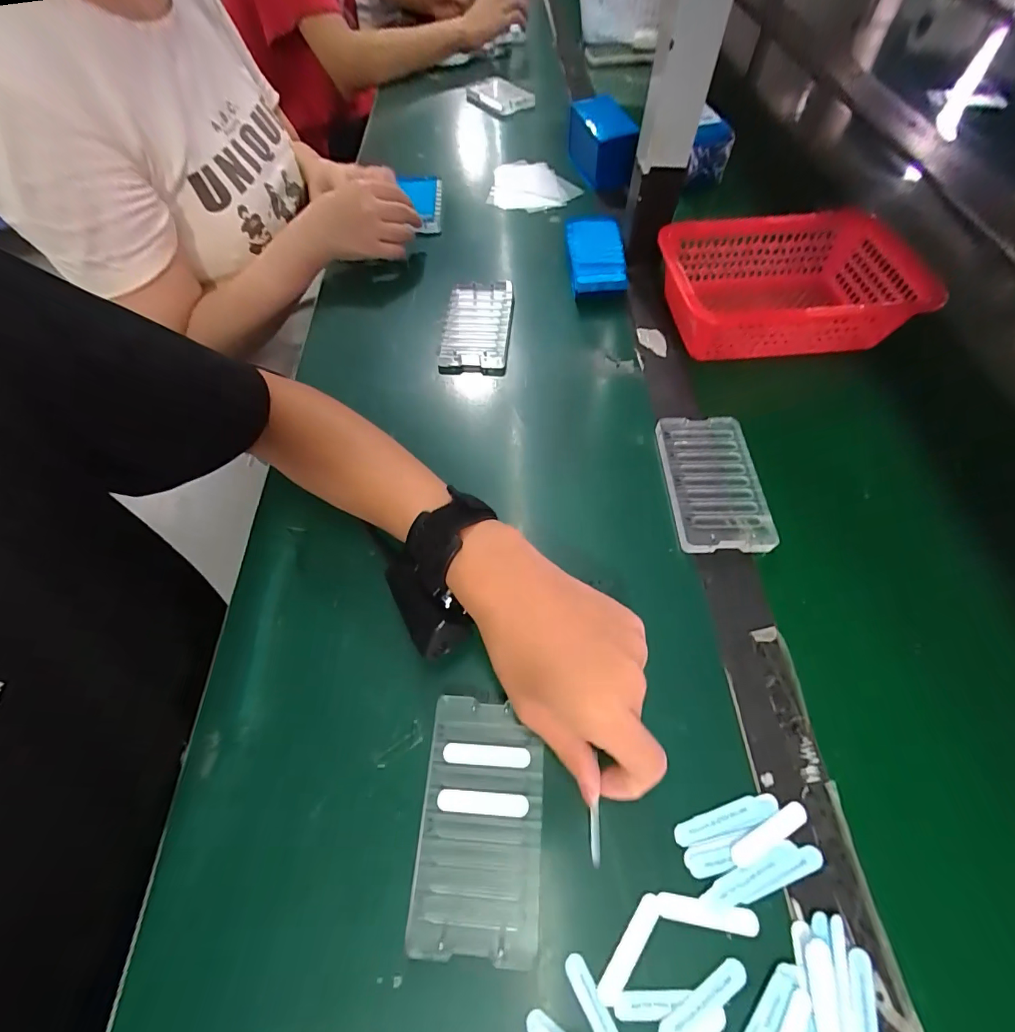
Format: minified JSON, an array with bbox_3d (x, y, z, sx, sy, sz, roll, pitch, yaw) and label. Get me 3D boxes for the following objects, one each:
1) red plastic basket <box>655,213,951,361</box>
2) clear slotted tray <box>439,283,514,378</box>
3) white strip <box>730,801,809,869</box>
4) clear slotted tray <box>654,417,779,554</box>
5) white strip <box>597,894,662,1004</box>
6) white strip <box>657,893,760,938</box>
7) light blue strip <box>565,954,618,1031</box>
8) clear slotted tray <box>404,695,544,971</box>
[{"bbox_3d":[0.265,-0.226,0.437,0.218,0.055,0.147,-8,60,-1],"label":"red plastic basket"},{"bbox_3d":[-0.031,-0.195,0.457,0.069,0.019,0.112,4,60,6],"label":"clear slotted tray"},{"bbox_3d":[0.145,0.175,0.246,0.050,0.004,0.011,-26,62,-11],"label":"white strip"},{"bbox_3d":[0.164,-0.028,0.358,0.072,0.013,0.120,-3,60,2],"label":"clear slotted tray"},{"bbox_3d":[0.062,0.220,0.227,0.010,0.004,0.051,33,67,20],"label":"white strip"},{"bbox_3d":[0.105,0.207,0.231,0.049,0.004,0.011,6,61,7],"label":"white strip"},{"bbox_3d":[0.045,0.243,0.214,0.010,0.004,0.050,-27,62,-12],"label":"light blue strip"},{"bbox_3d":[-0.014,0.171,0.254,0.066,0.012,0.118,2,60,5],"label":"clear slotted tray"}]

